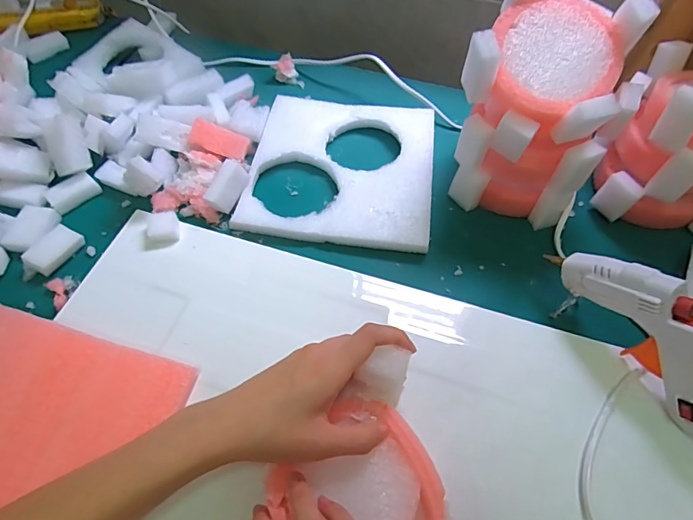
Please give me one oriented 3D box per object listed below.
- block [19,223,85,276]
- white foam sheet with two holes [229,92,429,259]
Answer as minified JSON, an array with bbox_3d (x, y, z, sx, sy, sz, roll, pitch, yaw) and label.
[{"bbox_3d":[-0.249,-0.009,0.383,0.020,0.020,0.043,27,59,13],"label":"block"},{"bbox_3d":[-0.003,-0.096,0.443,0.173,0.014,0.180,7,56,3],"label":"white foam sheet with two holes"}]

